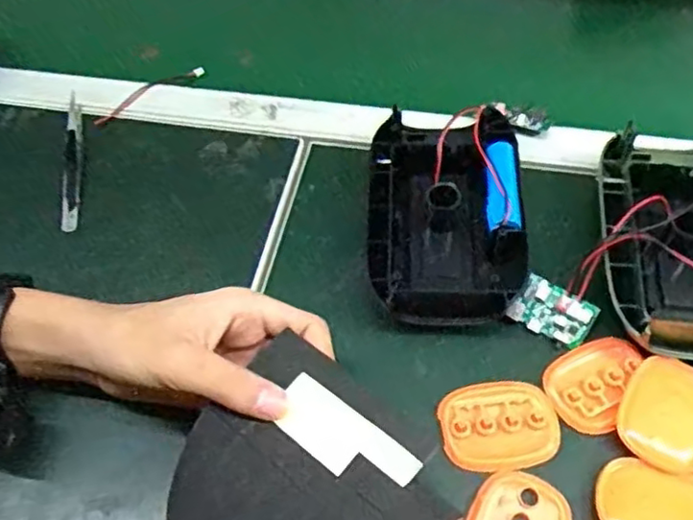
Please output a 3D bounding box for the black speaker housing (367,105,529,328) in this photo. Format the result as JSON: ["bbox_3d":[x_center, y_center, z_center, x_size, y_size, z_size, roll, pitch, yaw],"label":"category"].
[{"bbox_3d":[0.063,-0.030,0.427,0.093,0.041,0.145,1,56,4],"label":"black speaker housing"}]

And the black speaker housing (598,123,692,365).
[{"bbox_3d":[0.202,-0.015,0.405,0.104,0.042,0.157,6,56,8],"label":"black speaker housing"}]

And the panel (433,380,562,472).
[{"bbox_3d":[0.082,0.090,0.360,0.061,0.005,0.047,-8,56,-2],"label":"panel"}]

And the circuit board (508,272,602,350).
[{"bbox_3d":[0.122,0.031,0.393,0.045,0.007,0.030,31,89,9],"label":"circuit board"}]

